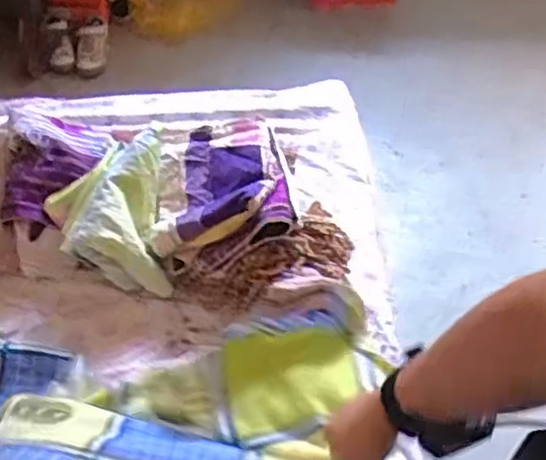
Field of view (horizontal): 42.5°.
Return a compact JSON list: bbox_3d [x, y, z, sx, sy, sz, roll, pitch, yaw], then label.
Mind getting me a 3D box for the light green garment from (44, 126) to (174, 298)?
[{"bbox_3d":[-0.245,-0.026,1.041,0.172,0.139,0.193,-5,50,-6],"label":"light green garment"}]

